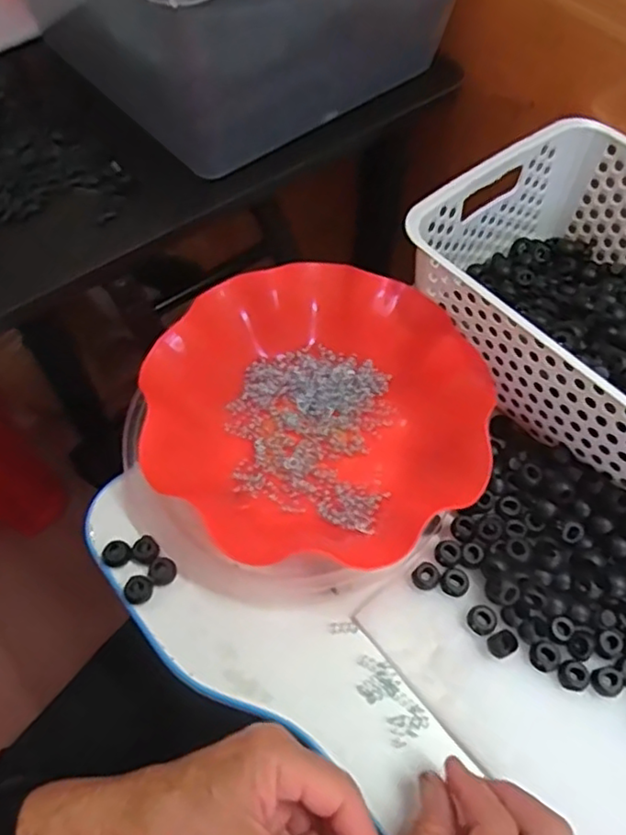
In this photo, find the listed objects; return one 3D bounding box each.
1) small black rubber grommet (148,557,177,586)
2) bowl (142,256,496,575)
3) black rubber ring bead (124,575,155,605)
[{"bbox_3d":[-0.098,0.101,0.416,0.017,0.010,0.016,-1,64,2],"label":"small black rubber grommet"},{"bbox_3d":[0.004,-0.009,0.441,0.218,0.057,0.202,-1,64,2],"label":"bowl"},{"bbox_3d":[-0.112,0.111,0.410,0.017,0.009,0.018,-1,64,2],"label":"black rubber ring bead"}]

